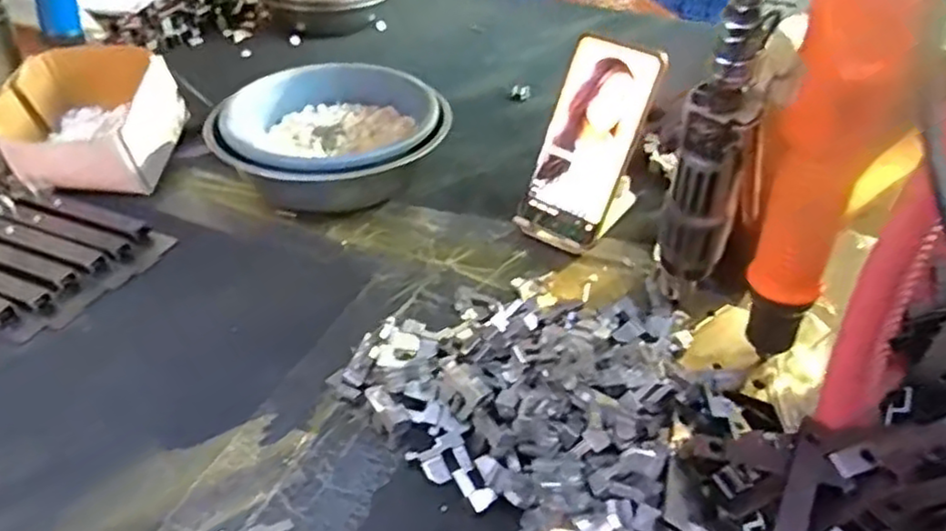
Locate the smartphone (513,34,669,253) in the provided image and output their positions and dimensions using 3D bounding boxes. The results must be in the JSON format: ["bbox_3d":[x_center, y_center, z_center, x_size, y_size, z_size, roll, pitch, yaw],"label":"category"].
[{"bbox_3d":[0.094,-0.096,0.559,0.072,0.170,0.011,27,19,23],"label":"smartphone"}]

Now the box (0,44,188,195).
[{"bbox_3d":[-0.367,-0.143,0.659,0.142,0.085,0.152,1,37,-3],"label":"box"}]

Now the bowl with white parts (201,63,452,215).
[{"bbox_3d":[-0.136,-0.122,0.665,0.220,0.077,0.197,1,37,-3],"label":"bowl with white parts"}]

